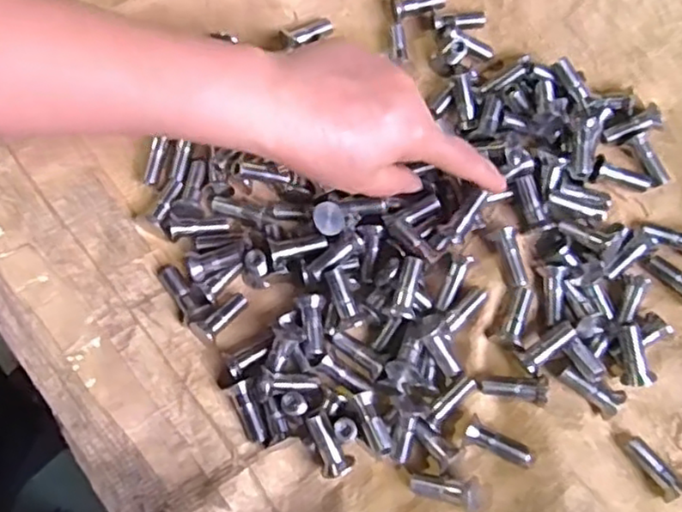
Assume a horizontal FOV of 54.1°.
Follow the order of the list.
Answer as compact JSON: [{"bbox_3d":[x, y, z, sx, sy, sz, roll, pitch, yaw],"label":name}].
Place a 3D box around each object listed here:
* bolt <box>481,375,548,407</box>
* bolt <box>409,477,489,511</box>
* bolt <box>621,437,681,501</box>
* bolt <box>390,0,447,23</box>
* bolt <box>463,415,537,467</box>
[{"bbox_3d":[0.095,0.073,0.368,0.036,0.012,0.015,1,74,18],"label":"bolt"},{"bbox_3d":[0.057,0.125,0.354,0.041,0.018,0.016,7,75,15],"label":"bolt"},{"bbox_3d":[0.171,0.116,0.366,0.017,0.013,0.036,-39,62,-10],"label":"bolt"},{"bbox_3d":[0.051,-0.166,0.439,0.035,0.012,0.016,-11,74,-3],"label":"bolt"},{"bbox_3d":[0.085,0.100,0.356,0.037,0.013,0.014,21,59,17],"label":"bolt"}]

